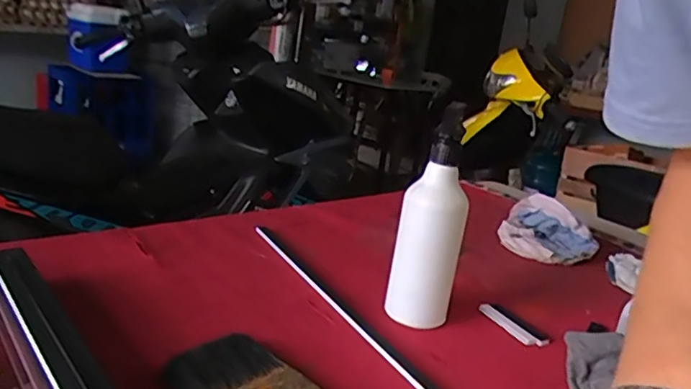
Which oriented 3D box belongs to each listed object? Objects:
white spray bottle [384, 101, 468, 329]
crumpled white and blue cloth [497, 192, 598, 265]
[{"bbox_3d":[0.088,0.032,0.606,0.058,0.229,0.058,-4,19,-37],"label":"white spray bottle"},{"bbox_3d":[0.314,0.055,0.896,0.144,0.071,0.113,13,16,20],"label":"crumpled white and blue cloth"}]

